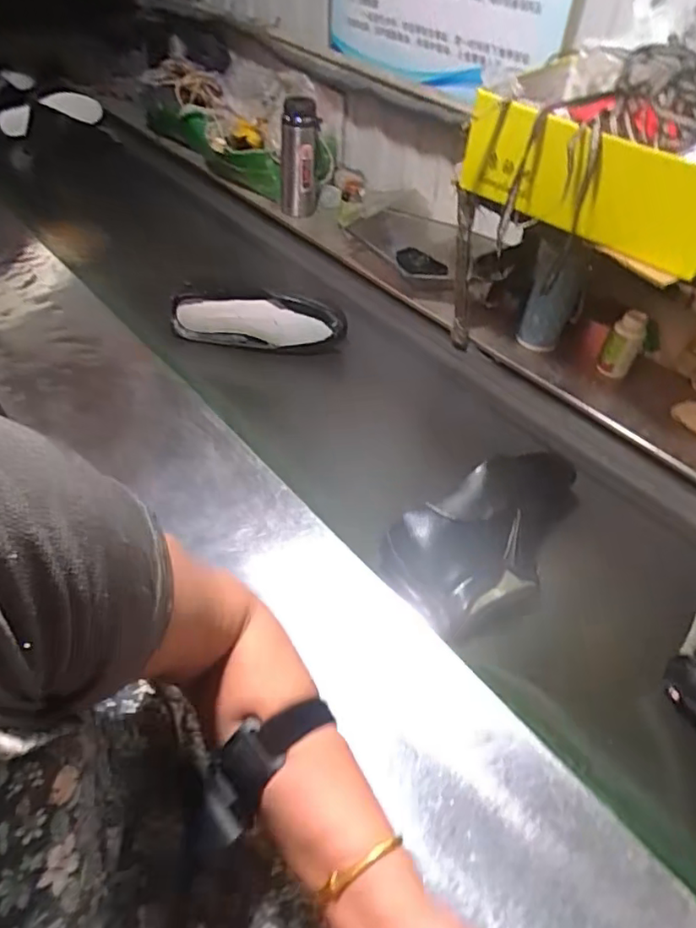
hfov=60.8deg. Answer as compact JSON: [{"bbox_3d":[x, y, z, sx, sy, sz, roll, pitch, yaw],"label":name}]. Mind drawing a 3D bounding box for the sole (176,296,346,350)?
[{"bbox_3d":[-0.151,-0.243,0.992,0.279,0.096,0.038,5,45,1],"label":"sole"}]

